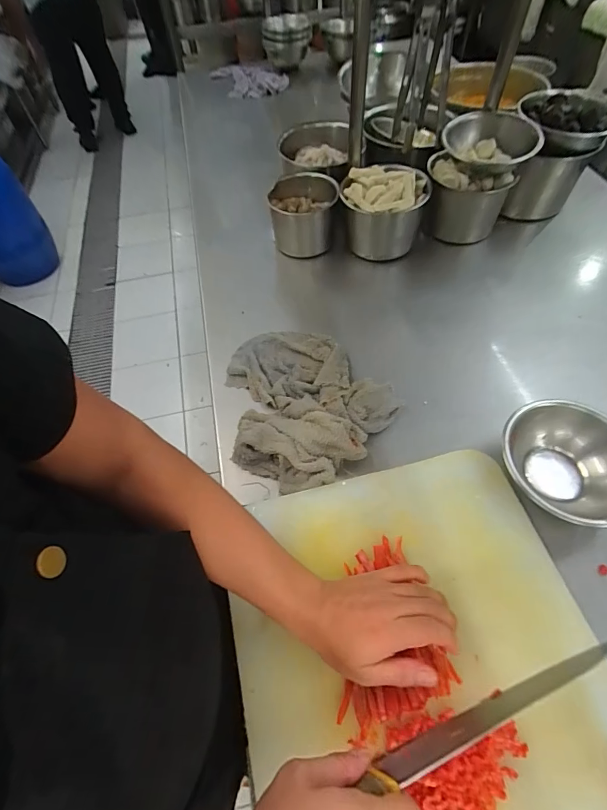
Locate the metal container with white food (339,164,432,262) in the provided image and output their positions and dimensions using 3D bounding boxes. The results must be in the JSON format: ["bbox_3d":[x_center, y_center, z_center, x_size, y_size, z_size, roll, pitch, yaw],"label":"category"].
[{"bbox_3d":[0.147,-0.354,0.731,0.143,0.127,0.130,-2,58,3],"label":"metal container with white food"}]

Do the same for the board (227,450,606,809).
[{"bbox_3d":[0.116,0.252,0.376,0.344,0.037,0.391,-11,58,-3],"label":"board"}]

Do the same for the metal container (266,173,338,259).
[{"bbox_3d":[0.003,-0.356,0.741,0.116,0.105,0.125,0,58,4],"label":"metal container"}]

